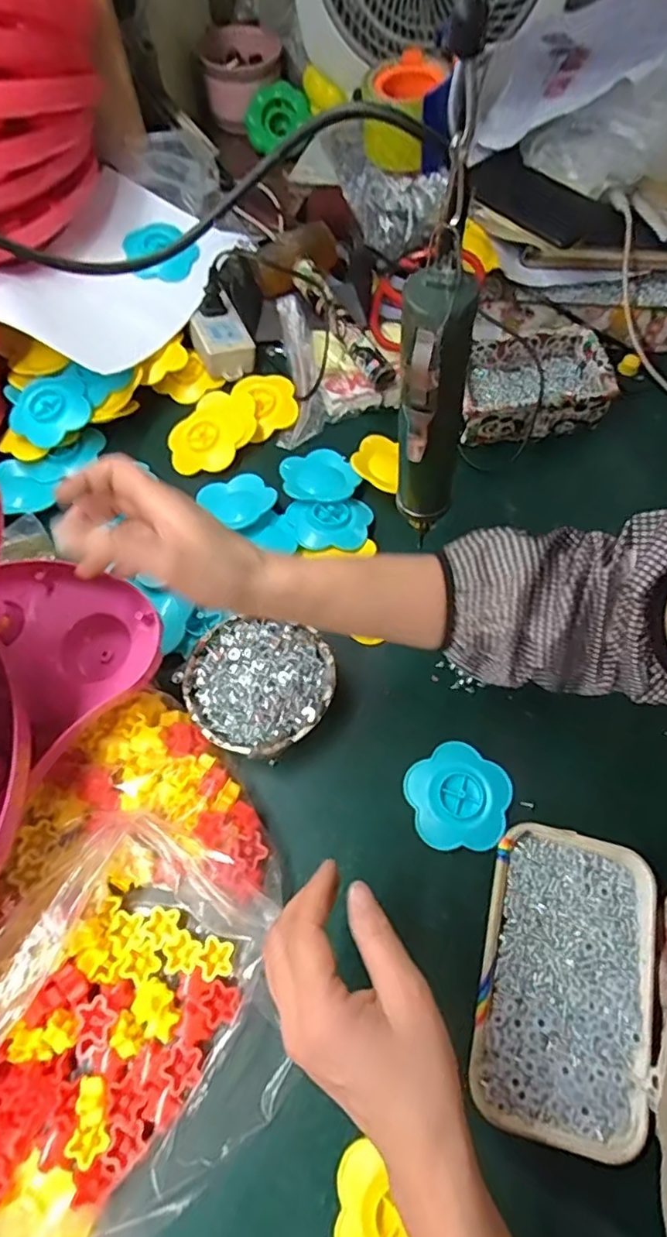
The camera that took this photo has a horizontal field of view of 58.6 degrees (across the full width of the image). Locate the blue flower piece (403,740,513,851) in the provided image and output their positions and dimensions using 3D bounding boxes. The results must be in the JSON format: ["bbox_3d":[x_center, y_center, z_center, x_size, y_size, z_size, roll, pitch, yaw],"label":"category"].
[{"bbox_3d":[0.096,0.134,0.455,0.079,0.010,0.077,2,66,-2],"label":"blue flower piece"}]

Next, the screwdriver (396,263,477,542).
[{"bbox_3d":[0.062,-0.123,0.388,0.048,0.195,0.048,10,65,8],"label":"screwdriver"}]

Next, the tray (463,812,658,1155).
[{"bbox_3d":[0.152,0.236,0.397,0.104,0.028,0.176,15,66,3],"label":"tray"}]

